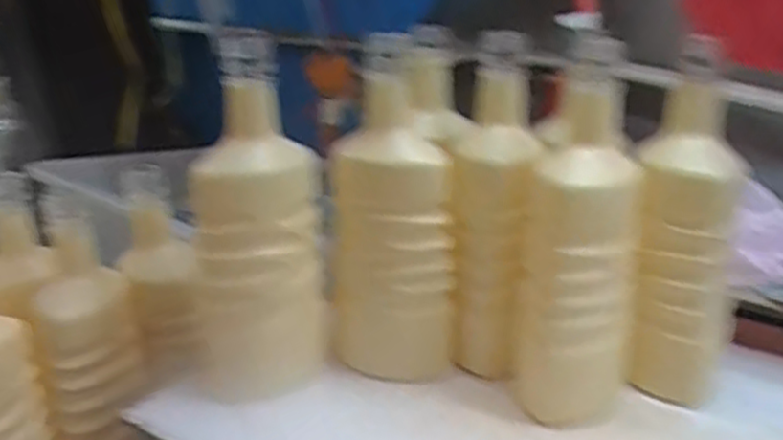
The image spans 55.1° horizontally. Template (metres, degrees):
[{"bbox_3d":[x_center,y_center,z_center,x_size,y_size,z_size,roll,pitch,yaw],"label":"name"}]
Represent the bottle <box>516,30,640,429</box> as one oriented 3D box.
[{"bbox_3d":[0.125,0.015,0.498,0.075,0.239,0.075,4,24,14],"label":"bottle"}]

